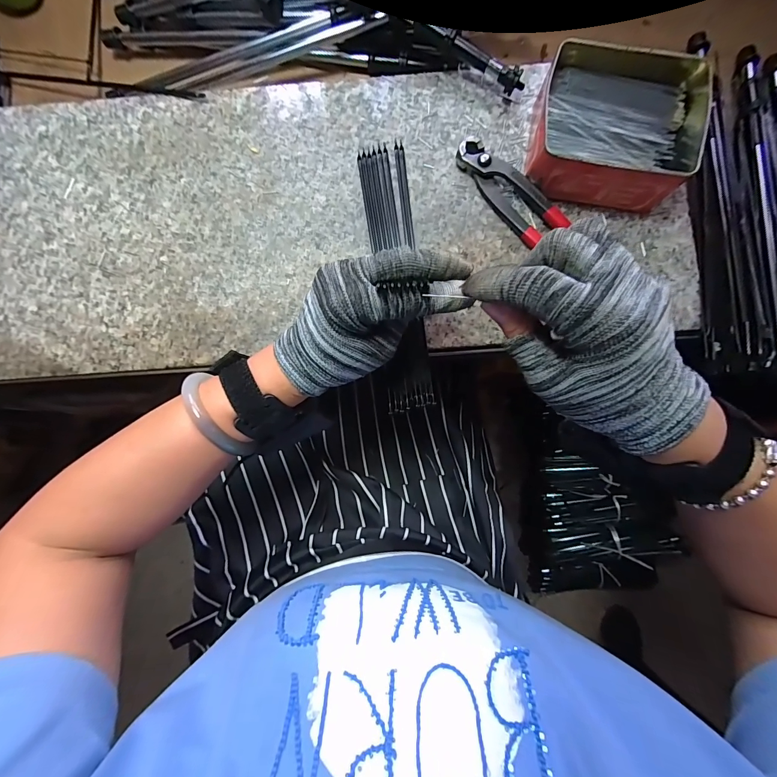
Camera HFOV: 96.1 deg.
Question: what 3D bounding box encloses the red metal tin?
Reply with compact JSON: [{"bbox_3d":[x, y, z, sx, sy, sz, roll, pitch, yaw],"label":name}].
[{"bbox_3d":[0.186,-0.213,0.290,0.129,0.046,0.116,15,86,2],"label":"red metal tin"}]

